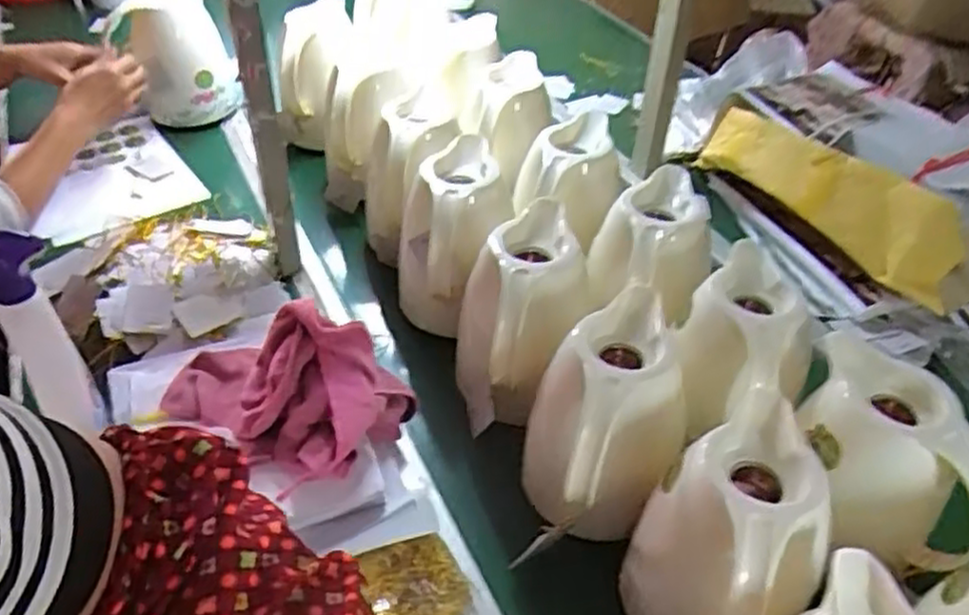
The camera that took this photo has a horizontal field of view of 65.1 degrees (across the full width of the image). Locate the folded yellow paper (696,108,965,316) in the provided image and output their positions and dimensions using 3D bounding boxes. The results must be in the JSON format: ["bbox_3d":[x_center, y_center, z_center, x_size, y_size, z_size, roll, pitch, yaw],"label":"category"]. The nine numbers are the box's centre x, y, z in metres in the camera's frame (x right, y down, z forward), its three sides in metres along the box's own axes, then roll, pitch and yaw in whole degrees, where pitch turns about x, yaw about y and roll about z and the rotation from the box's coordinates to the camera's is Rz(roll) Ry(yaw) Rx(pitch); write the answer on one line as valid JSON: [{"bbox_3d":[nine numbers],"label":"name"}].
[{"bbox_3d":[0.431,-0.143,0.982,0.063,0.123,0.352,-30,51,-32],"label":"folded yellow paper"}]

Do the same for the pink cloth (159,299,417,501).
[{"bbox_3d":[-0.186,0.071,0.645,0.217,0.095,0.145,12,42,9],"label":"pink cloth"}]

